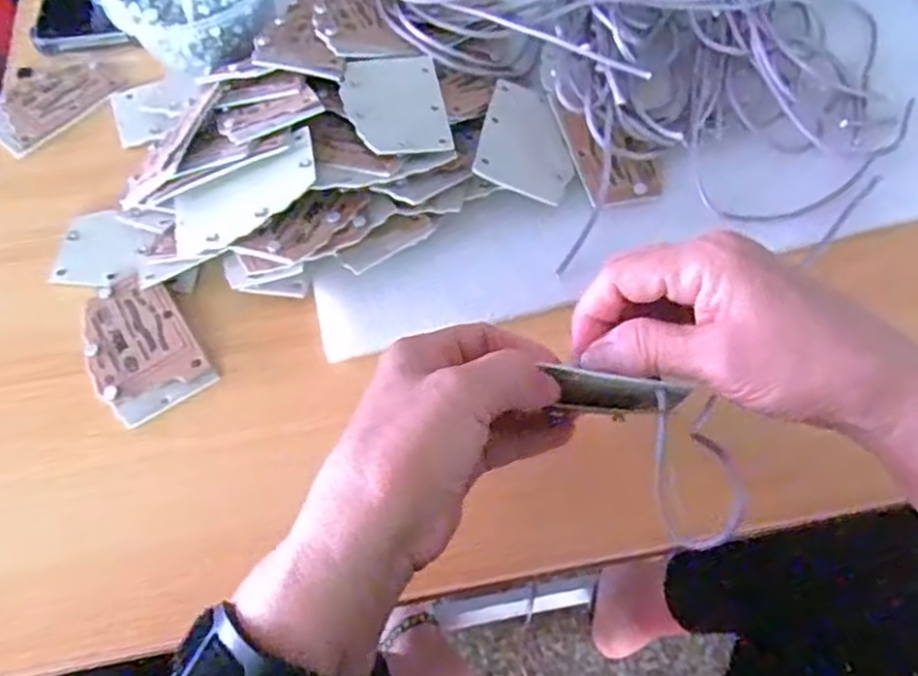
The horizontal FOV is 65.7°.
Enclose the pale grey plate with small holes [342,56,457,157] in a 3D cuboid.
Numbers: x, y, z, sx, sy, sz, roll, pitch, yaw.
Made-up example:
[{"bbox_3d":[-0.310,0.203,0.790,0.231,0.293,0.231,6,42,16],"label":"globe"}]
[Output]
[{"bbox_3d":[-0.037,-0.134,0.404,0.055,0.004,0.085,-7,54,-6],"label":"pale grey plate with small holes"}]

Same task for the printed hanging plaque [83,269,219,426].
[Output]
[{"bbox_3d":[-0.172,0.003,0.381,0.054,0.010,0.083,-33,65,-14],"label":"printed hanging plaque"}]

